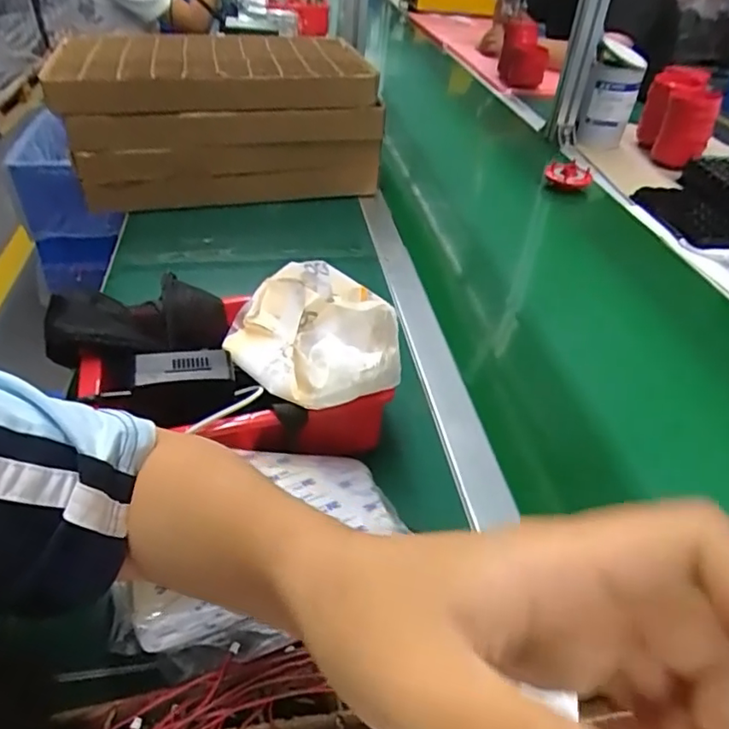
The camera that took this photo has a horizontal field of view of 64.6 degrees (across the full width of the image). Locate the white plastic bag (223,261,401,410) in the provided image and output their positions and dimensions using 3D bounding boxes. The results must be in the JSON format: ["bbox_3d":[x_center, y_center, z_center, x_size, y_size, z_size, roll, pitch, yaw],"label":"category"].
[{"bbox_3d":[-0.051,-0.029,0.482,0.102,0.086,0.166,-23,48,-29],"label":"white plastic bag"}]

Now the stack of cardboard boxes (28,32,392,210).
[{"bbox_3d":[-0.209,-0.346,0.848,0.425,0.185,0.172,-11,43,-18],"label":"stack of cardboard boxes"}]

